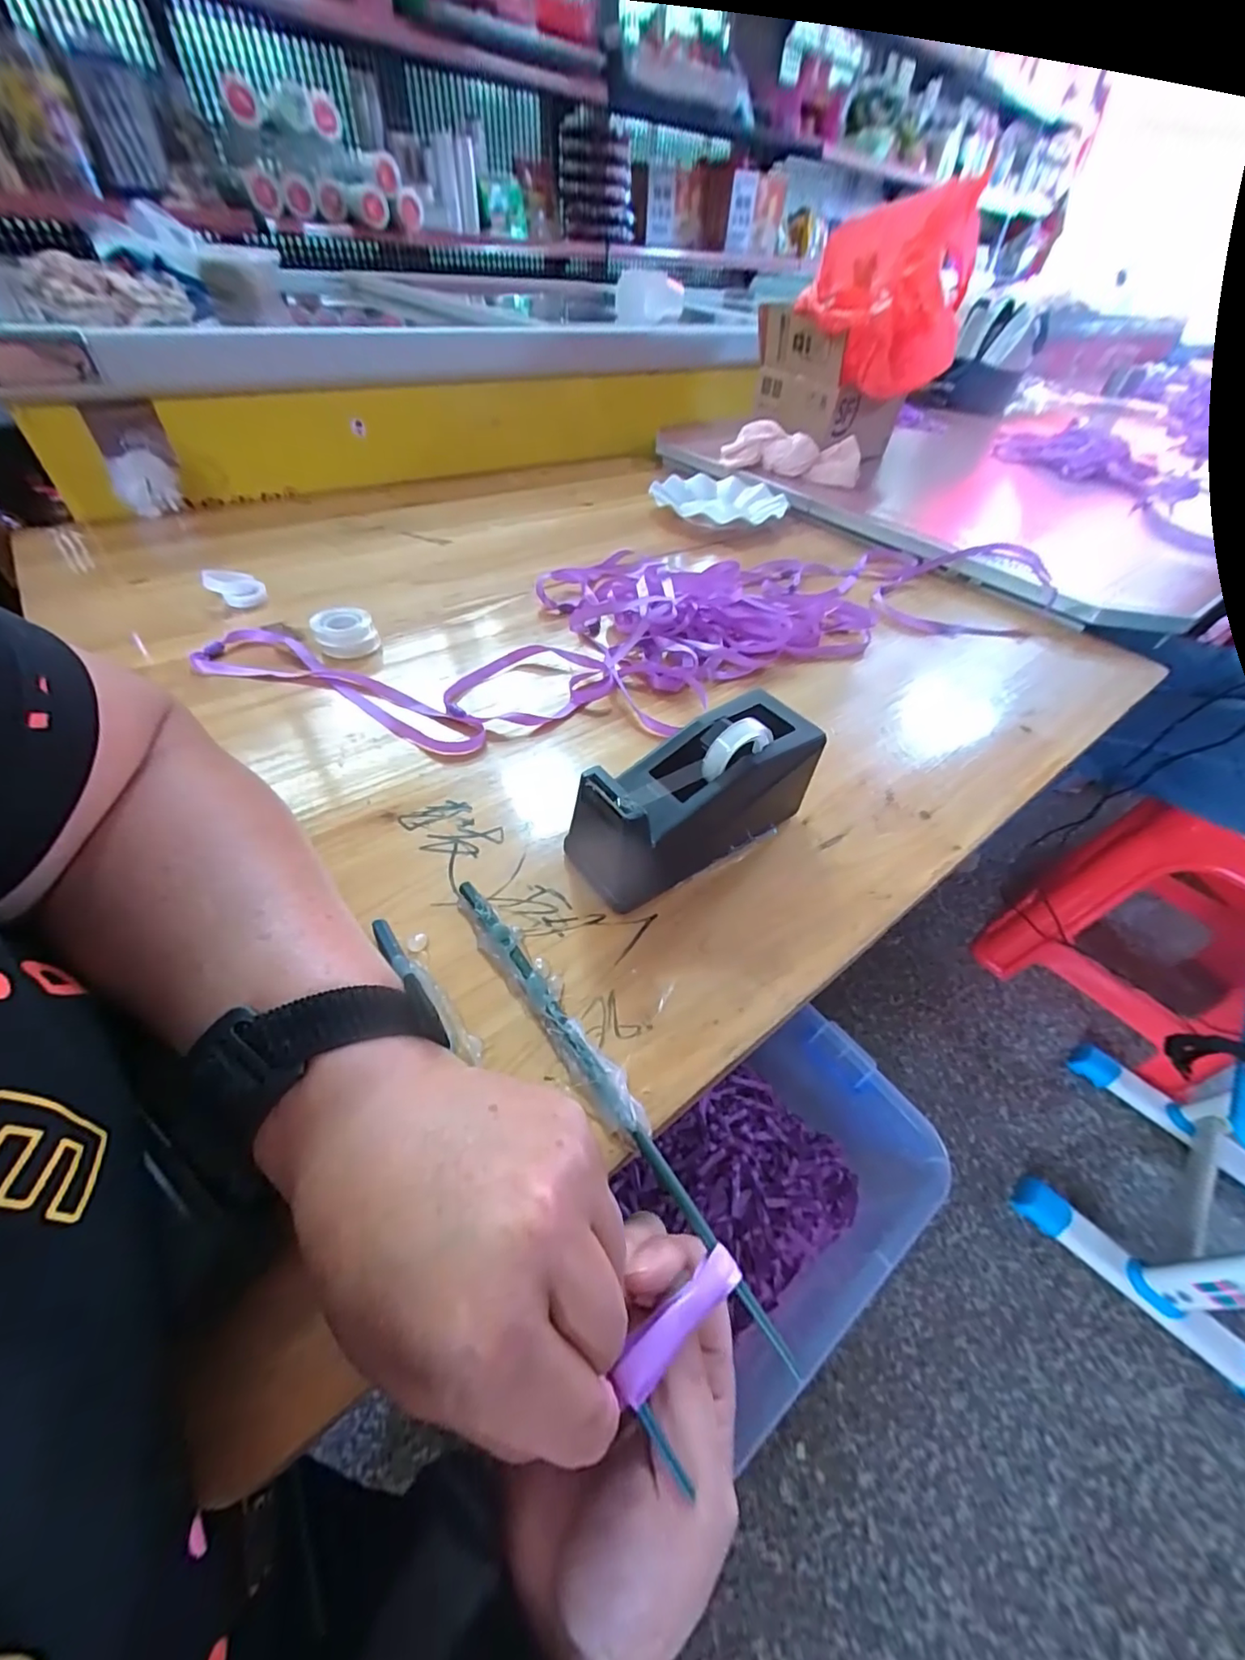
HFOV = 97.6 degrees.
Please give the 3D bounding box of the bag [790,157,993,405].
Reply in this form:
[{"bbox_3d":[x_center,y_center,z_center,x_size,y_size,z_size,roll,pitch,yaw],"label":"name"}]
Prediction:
[{"bbox_3d":[0.361,-0.737,0.750,0.211,0.174,0.240,16,48,9],"label":"bag"}]

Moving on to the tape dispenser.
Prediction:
[{"bbox_3d":[0.040,-0.020,0.318,0.155,0.075,0.060,-26,55,-26],"label":"tape dispenser"}]

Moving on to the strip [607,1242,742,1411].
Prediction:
[{"bbox_3d":[0.019,0.169,0.187,0.053,0.004,0.014,-28,56,-25],"label":"strip"}]

